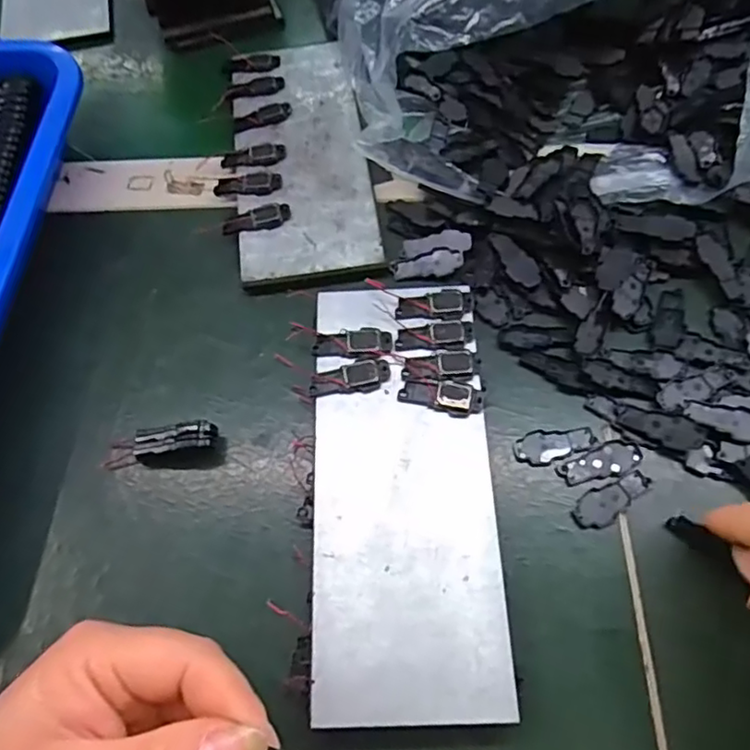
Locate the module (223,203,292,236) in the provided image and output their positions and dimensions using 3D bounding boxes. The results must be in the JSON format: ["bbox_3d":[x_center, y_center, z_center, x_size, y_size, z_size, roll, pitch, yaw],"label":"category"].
[{"bbox_3d":[-0.068,-0.090,0.353,0.039,0.005,0.015,-13,65,-4],"label":"module"}]

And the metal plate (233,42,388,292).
[{"bbox_3d":[-0.046,-0.139,0.375,0.078,0.004,0.194,-8,64,-1],"label":"metal plate"}]

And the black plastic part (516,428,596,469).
[{"bbox_3d":[0.086,0.034,0.292,0.038,0.004,0.018,-5,64,0],"label":"black plastic part"}]

